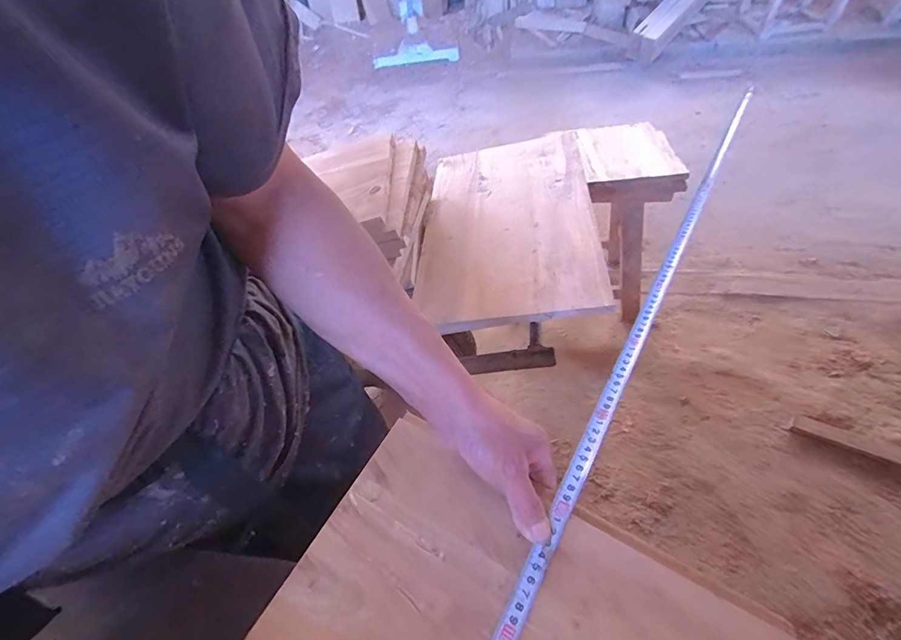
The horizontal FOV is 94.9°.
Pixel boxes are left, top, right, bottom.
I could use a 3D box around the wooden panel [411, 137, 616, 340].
[{"bbox_3d":[0.097,-0.184,0.740,0.295,0.019,0.484,-7,48,14],"label":"wooden panel"}]

